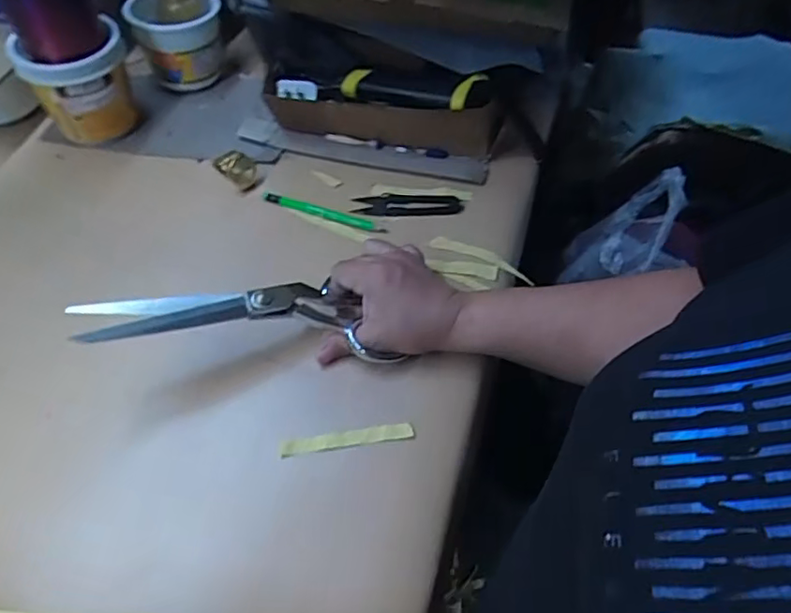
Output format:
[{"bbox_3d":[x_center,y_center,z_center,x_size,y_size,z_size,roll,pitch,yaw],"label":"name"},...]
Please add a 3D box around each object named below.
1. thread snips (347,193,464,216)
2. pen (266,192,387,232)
[{"bbox_3d":[0.011,-0.096,0.551,0.099,0.008,0.027,1,54,0],"label":"thread snips"},{"bbox_3d":[-0.066,-0.086,0.543,0.120,0.009,0.010,17,56,11],"label":"pen"}]

